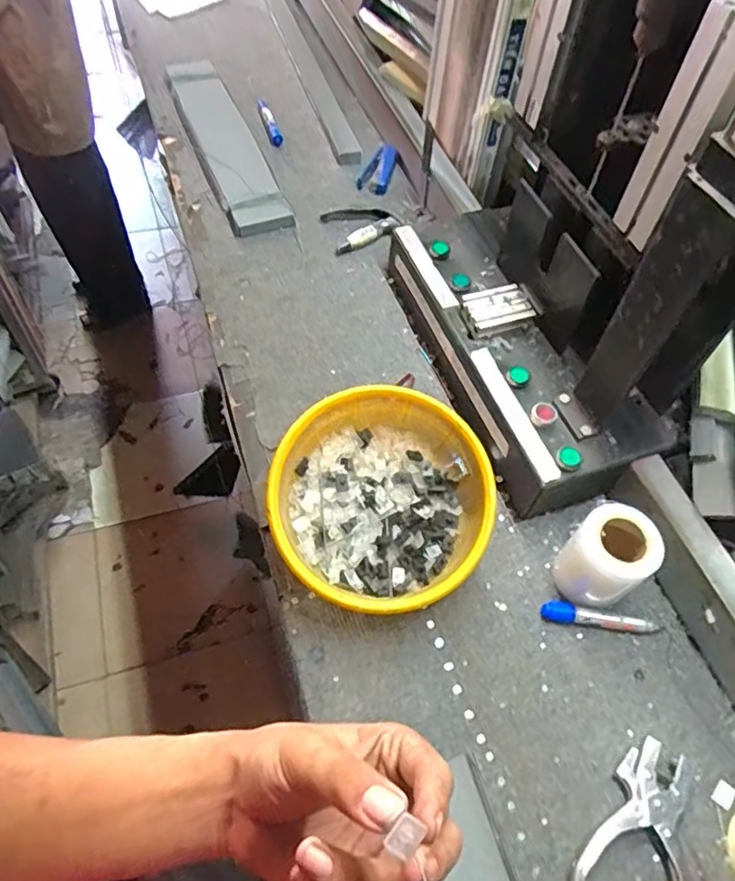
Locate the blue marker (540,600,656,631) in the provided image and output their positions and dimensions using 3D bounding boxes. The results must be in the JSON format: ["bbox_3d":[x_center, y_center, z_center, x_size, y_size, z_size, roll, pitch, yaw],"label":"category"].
[{"bbox_3d":[0.247,0.190,0.650,0.115,0.017,0.022,8,57,2],"label":"blue marker"}]

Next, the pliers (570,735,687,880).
[{"bbox_3d":[0.247,0.352,0.549,0.094,0.021,0.153,21,58,10],"label":"pliers"}]

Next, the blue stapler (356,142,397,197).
[{"bbox_3d":[0.026,-0.483,1.056,0.053,0.030,0.142,17,57,7],"label":"blue stapler"}]

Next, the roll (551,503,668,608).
[{"bbox_3d":[0.247,0.128,0.634,0.074,0.107,0.076,2,57,-3],"label":"roll"}]

